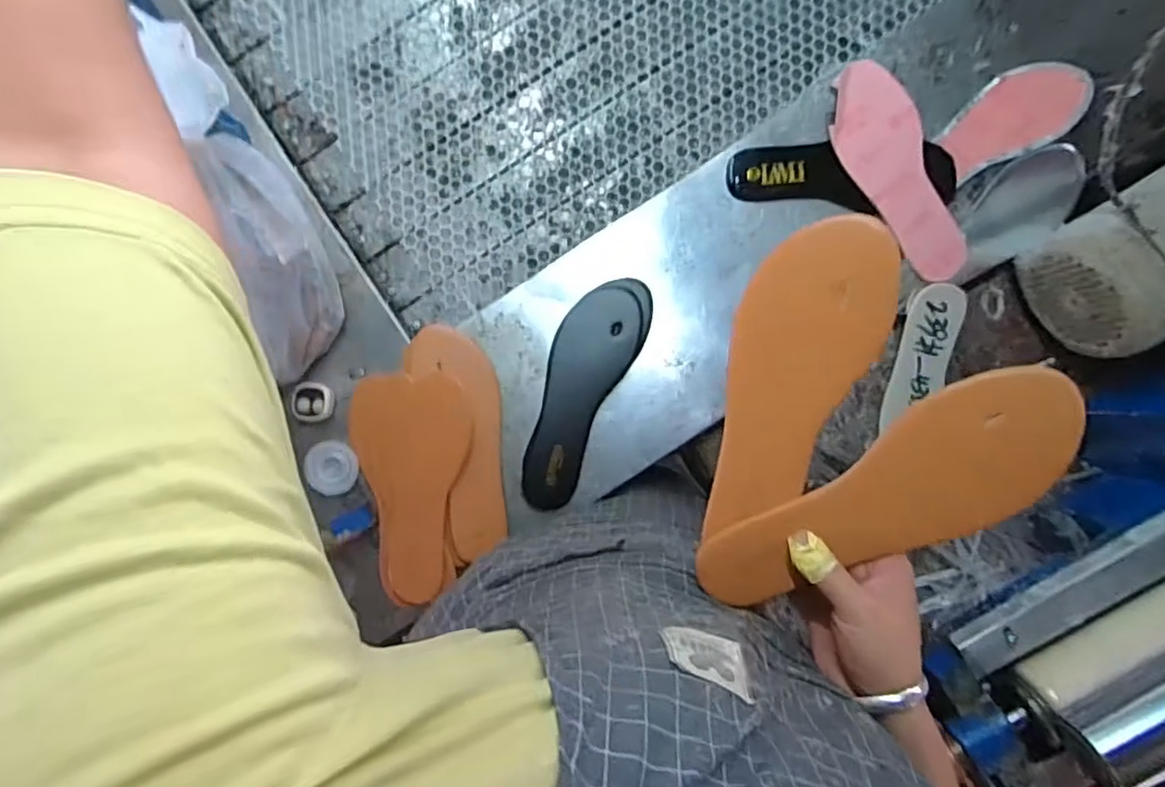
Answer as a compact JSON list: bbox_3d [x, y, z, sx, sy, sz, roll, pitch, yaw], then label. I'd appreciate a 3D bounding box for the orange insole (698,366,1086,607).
[{"bbox_3d":[0.181,0.066,0.388,0.231,0.032,0.083,-30,91,13],"label":"orange insole"}]

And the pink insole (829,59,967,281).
[{"bbox_3d":[0.330,-0.230,0.667,0.081,0.010,0.235,-20,99,21],"label":"pink insole"}]

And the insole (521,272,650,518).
[{"bbox_3d":[-0.005,-0.004,0.669,0.084,0.013,0.251,26,88,-7],"label":"insole"}]

